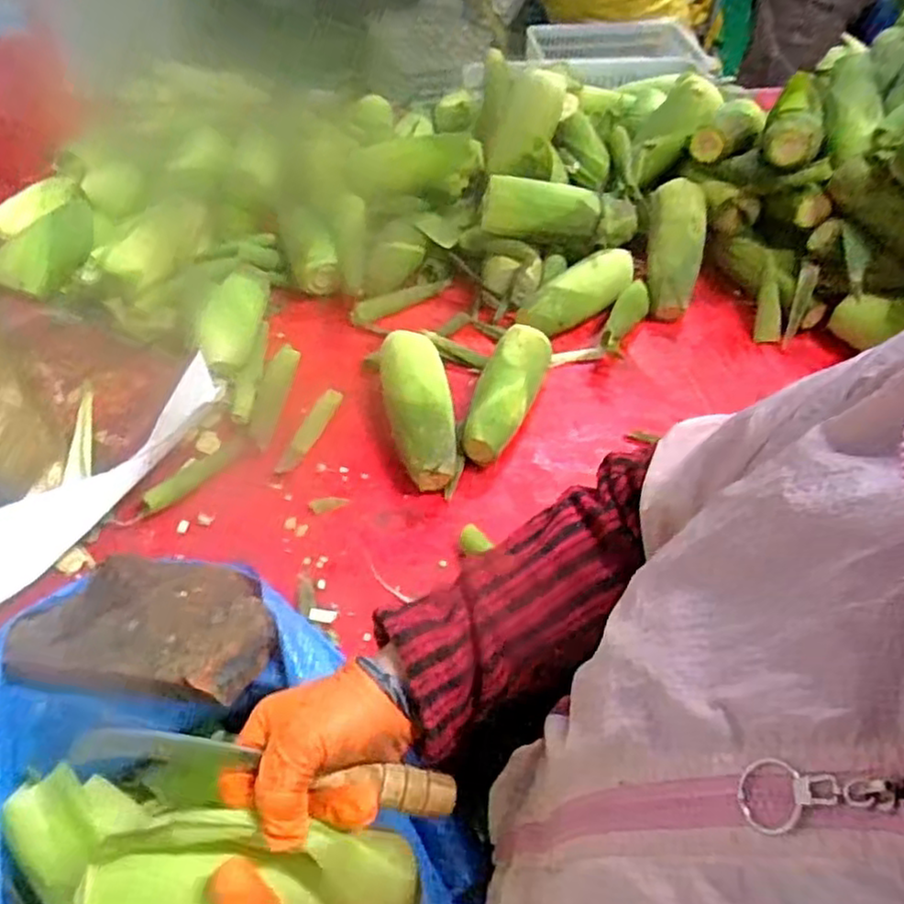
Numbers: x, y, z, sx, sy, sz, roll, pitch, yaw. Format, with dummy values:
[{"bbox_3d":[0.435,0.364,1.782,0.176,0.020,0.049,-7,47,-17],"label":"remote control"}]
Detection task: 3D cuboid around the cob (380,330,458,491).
[{"bbox_3d":[-0.039,-0.053,0.802,0.072,0.075,0.199,-6,49,-5],"label":"cob"}]

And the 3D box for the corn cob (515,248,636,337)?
[{"bbox_3d":[0.168,-0.215,0.947,0.177,0.055,0.062,-26,54,-21],"label":"corn cob"}]

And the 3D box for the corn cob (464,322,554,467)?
[{"bbox_3d":[0.063,-0.069,0.822,0.067,0.058,0.180,16,51,13],"label":"corn cob"}]

